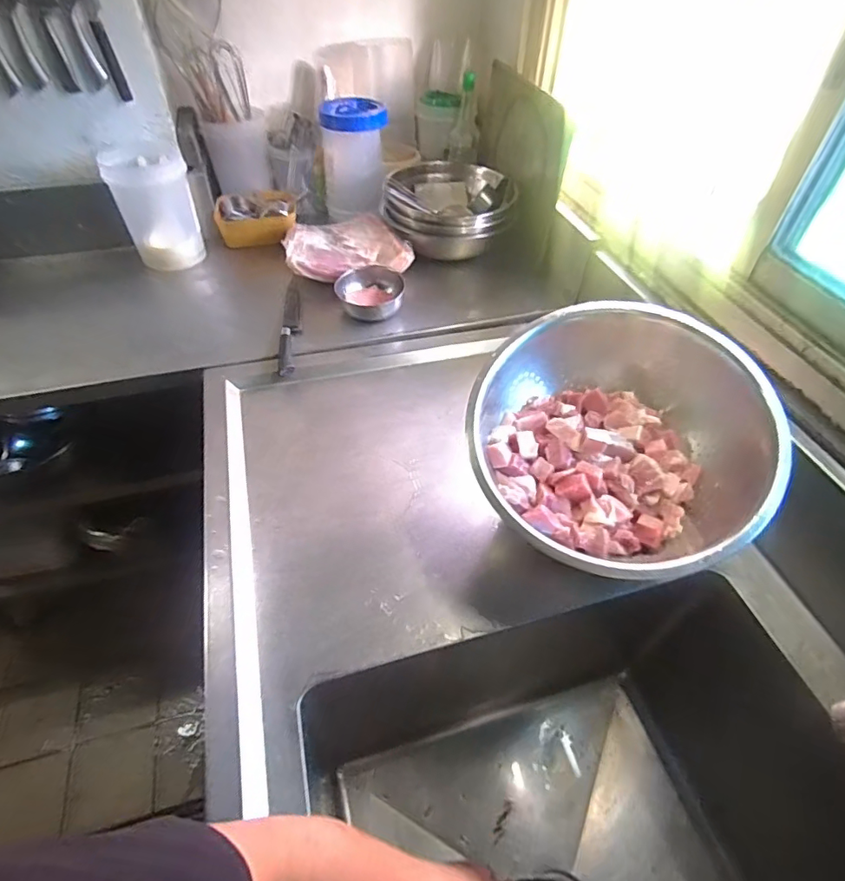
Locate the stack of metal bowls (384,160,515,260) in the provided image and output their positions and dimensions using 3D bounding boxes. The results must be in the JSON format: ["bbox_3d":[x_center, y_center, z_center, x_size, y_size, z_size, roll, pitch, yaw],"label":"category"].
[{"bbox_3d":[0.058,-0.596,1.278,0.312,0.132,0.288,-1,48,-2],"label":"stack of metal bowls"}]

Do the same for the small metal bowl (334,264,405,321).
[{"bbox_3d":[-0.112,-0.318,1.088,0.139,0.051,0.133,1,48,-1],"label":"small metal bowl"}]

